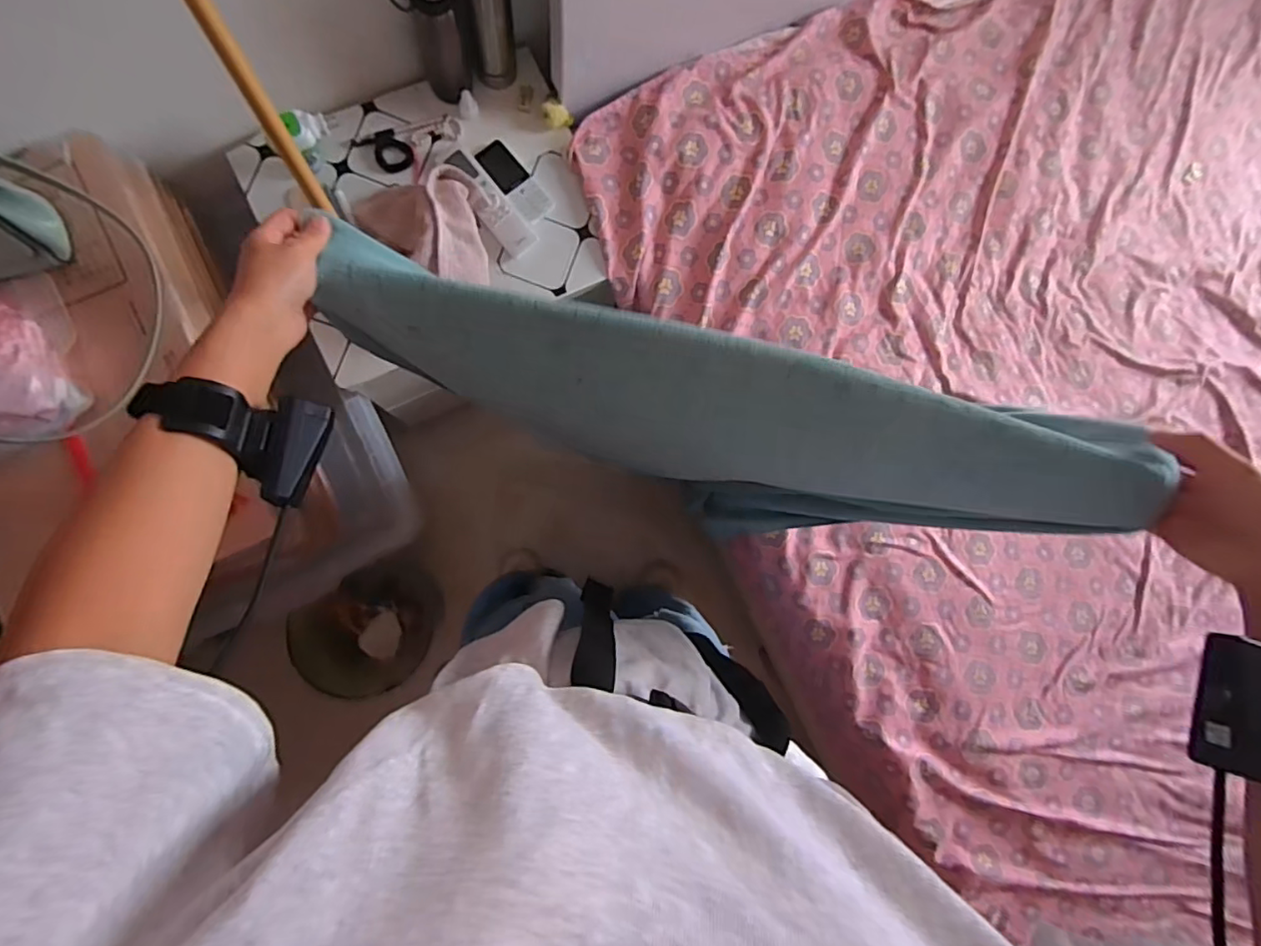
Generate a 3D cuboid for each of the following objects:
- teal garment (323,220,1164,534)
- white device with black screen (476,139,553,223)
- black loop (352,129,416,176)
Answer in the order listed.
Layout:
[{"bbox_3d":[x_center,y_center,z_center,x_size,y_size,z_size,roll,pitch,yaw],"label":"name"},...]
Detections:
[{"bbox_3d":[0.065,-0.037,0.486,0.599,0.169,0.120,15,84,1],"label":"teal garment"},{"bbox_3d":[-0.176,-0.442,0.878,0.057,0.014,0.129,-41,92,-9],"label":"white device with black screen"},{"bbox_3d":[-0.364,-0.481,0.863,0.078,0.018,0.050,37,82,-3],"label":"black loop"}]

